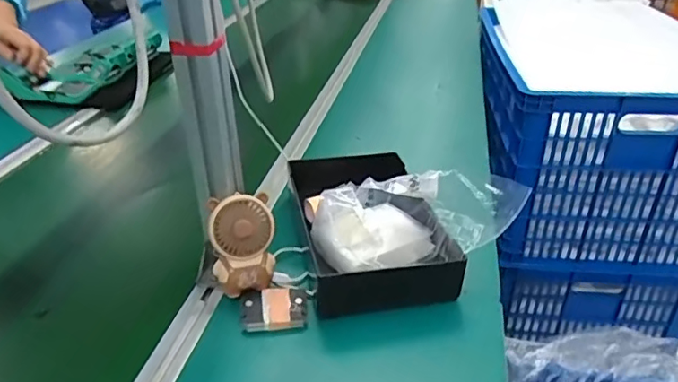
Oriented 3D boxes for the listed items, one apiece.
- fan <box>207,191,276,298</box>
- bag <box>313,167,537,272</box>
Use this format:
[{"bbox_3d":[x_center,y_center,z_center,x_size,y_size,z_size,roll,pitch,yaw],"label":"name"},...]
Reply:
[{"bbox_3d":[-0.102,0.061,0.572,0.064,0.105,0.060,-4,30,-1],"label":"fan"},{"bbox_3d":[0.086,0.029,0.606,0.219,0.078,0.118,-9,31,-9],"label":"bag"}]

